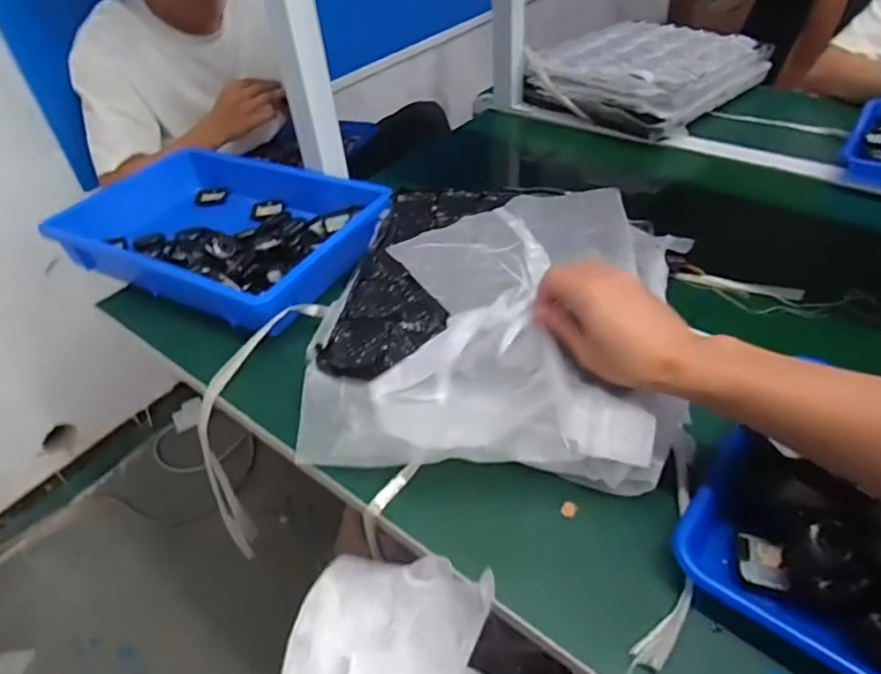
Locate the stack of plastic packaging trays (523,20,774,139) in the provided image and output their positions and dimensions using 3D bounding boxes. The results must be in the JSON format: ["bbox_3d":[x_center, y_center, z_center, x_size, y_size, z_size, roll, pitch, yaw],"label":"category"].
[{"bbox_3d":[0.356,-0.458,0.976,0.354,0.074,0.278,-31,49,-25],"label":"stack of plastic packaging trays"}]

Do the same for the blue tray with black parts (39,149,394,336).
[{"bbox_3d":[-0.257,-0.133,0.698,0.355,0.067,0.247,17,47,23],"label":"blue tray with black parts"}]

